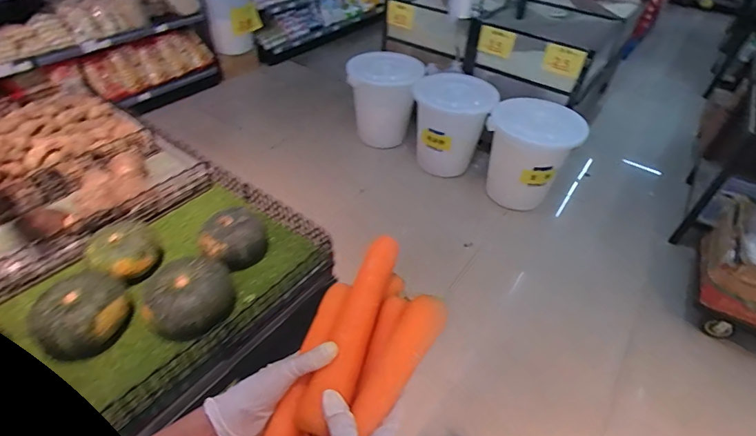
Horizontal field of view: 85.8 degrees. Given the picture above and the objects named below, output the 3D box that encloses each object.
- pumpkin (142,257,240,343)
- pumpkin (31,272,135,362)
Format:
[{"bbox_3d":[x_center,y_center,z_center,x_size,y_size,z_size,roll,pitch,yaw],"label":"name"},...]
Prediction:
[{"bbox_3d":[-0.416,0.177,0.902,0.187,0.094,0.188,2,43,-2],"label":"pumpkin"},{"bbox_3d":[-0.611,0.196,0.845,0.172,0.109,0.184,-16,47,-20],"label":"pumpkin"}]

